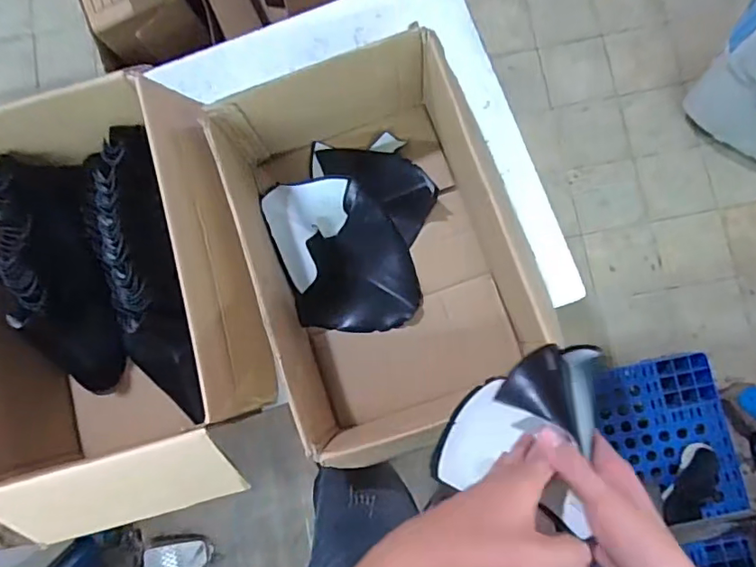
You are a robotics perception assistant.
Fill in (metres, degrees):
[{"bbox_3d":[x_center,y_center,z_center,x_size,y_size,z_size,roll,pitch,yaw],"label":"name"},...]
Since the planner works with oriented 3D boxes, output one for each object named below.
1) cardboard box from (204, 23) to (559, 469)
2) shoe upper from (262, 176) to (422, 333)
[{"bbox_3d":[0.002,-0.056,0.752,0.316,0.201,0.464,-19,83,2],"label":"cardboard box"},{"bbox_3d":[-0.057,-0.049,0.809,0.184,0.065,0.255,-23,82,2],"label":"shoe upper"}]

